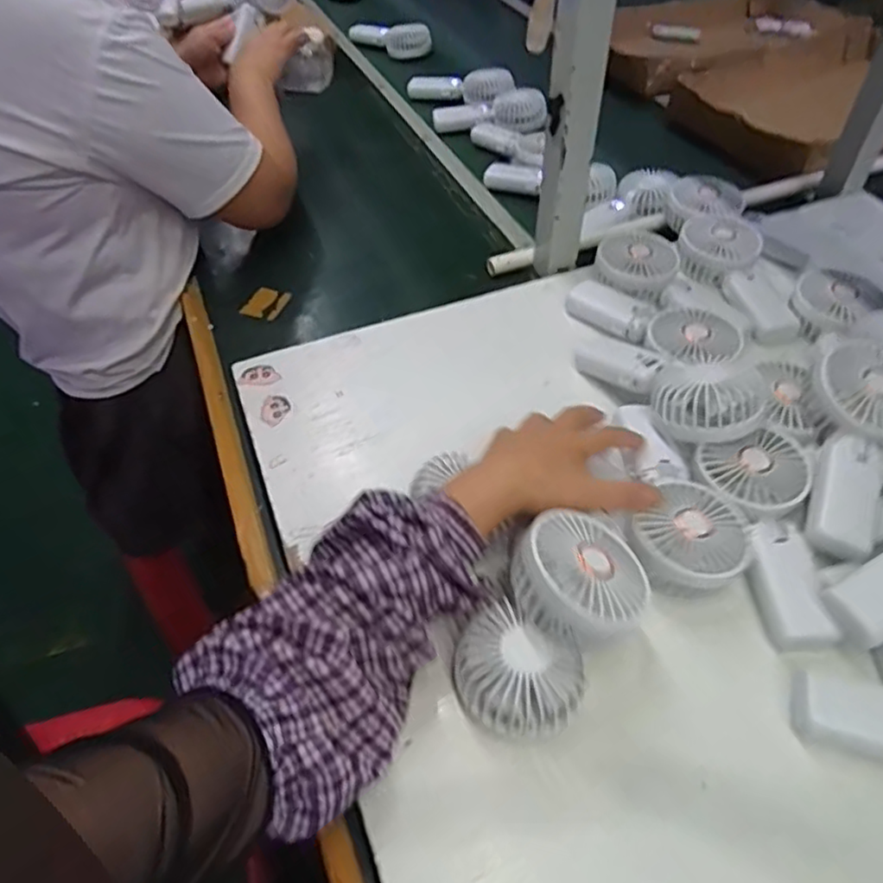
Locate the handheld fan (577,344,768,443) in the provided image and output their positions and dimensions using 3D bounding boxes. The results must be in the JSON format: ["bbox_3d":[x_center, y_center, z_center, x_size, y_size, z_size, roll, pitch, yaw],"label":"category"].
[{"bbox_3d":[0.192,-0.056,0.578,0.076,0.043,0.185,-26,34,-21],"label":"handheld fan"}]

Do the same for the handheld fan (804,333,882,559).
[{"bbox_3d":[0.320,0.006,0.507,0.079,0.031,0.176,18,67,17],"label":"handheld fan"}]

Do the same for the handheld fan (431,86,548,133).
[{"bbox_3d":[0.079,-0.544,1.084,0.183,0.052,0.067,-3,50,-1],"label":"handheld fan"}]

